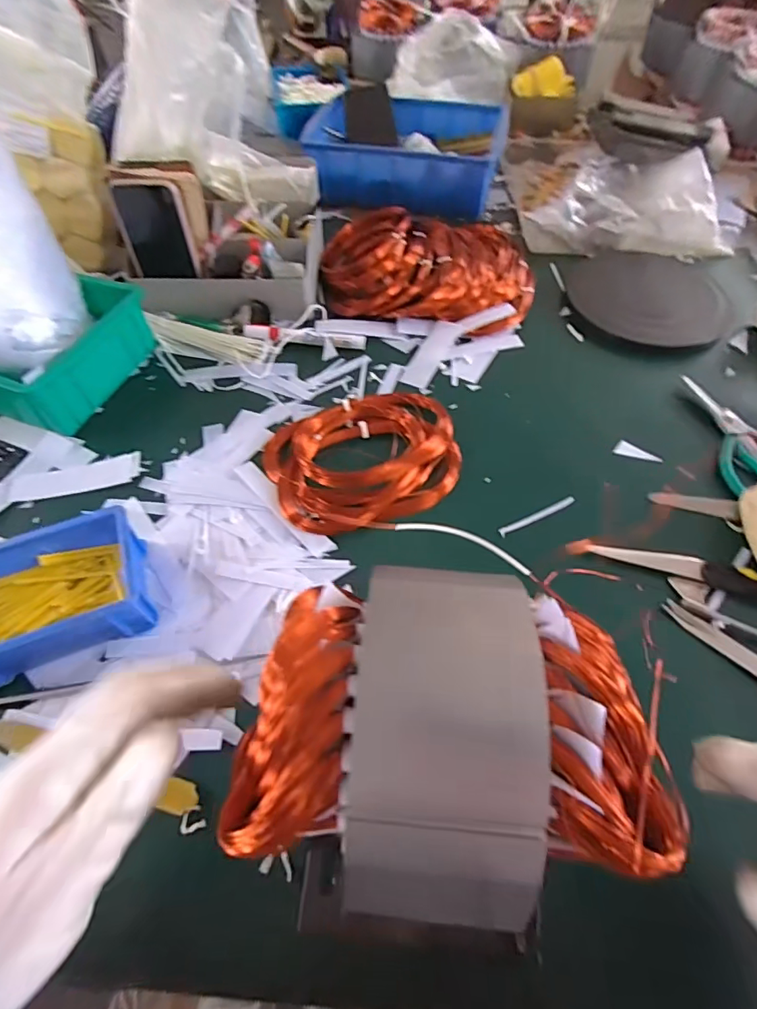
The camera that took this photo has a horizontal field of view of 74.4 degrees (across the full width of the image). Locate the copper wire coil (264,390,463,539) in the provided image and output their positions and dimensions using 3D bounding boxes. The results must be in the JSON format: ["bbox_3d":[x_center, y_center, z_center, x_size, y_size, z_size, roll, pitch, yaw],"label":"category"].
[{"bbox_3d":[-0.012,-0.049,0.490,0.182,0.027,0.148,-28,61,-17],"label":"copper wire coil"}]

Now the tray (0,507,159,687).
[{"bbox_3d":[-0.261,0.071,0.397,0.144,0.057,0.105,-18,58,-11],"label":"tray"}]

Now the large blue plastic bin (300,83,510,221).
[{"bbox_3d":[0.048,-0.572,0.811,0.293,0.075,0.231,10,57,7],"label":"large blue plastic bin"}]

